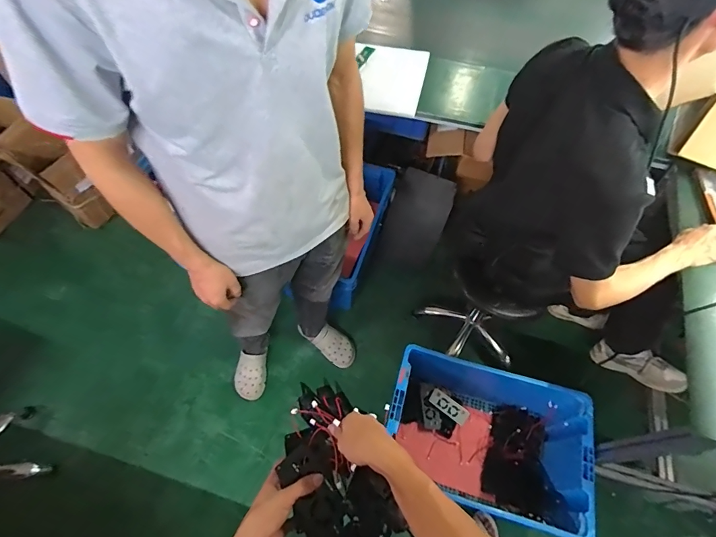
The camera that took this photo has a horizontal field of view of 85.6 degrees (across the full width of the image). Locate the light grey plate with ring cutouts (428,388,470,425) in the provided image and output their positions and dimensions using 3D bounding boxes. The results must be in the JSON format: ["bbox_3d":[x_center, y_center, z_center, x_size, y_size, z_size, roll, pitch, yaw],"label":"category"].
[{"bbox_3d":[0.330,0.502,1.404,0.149,0.007,0.057,37,83,6],"label":"light grey plate with ring cutouts"}]

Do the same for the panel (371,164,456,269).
[{"bbox_3d":[0.248,-0.207,1.668,0.258,0.025,0.410,25,96,29],"label":"panel"}]

